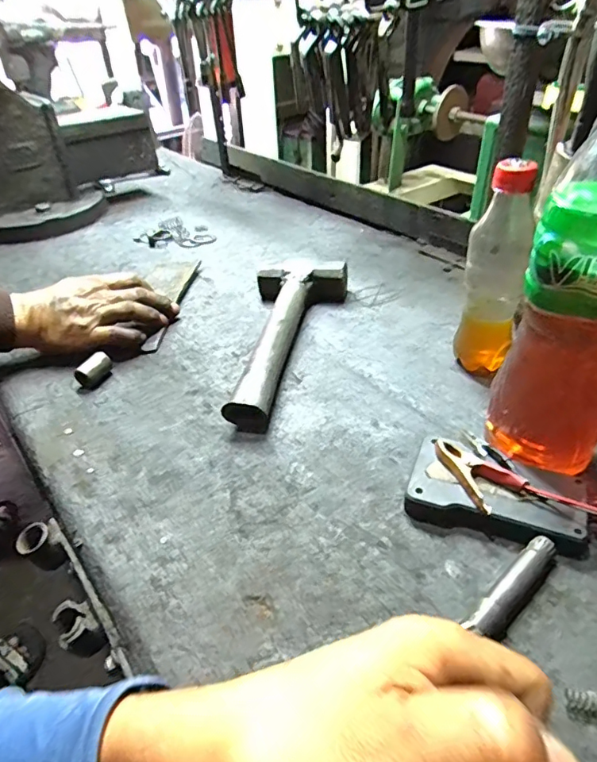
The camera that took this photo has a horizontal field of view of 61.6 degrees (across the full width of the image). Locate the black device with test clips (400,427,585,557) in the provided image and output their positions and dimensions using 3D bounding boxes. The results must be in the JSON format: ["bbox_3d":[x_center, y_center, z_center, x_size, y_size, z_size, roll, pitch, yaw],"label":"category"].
[{"bbox_3d":[0.141,0.080,0.358,0.115,0.033,0.070,16,41,24],"label":"black device with test clips"}]

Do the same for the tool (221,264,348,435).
[{"bbox_3d":[-0.011,-0.050,0.531,0.106,0.042,0.262,2,37,9],"label":"tool"}]

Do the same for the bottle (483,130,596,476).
[{"bbox_3d":[0.188,-0.048,0.332,0.077,0.262,0.077,22,45,28],"label":"bottle"}]

